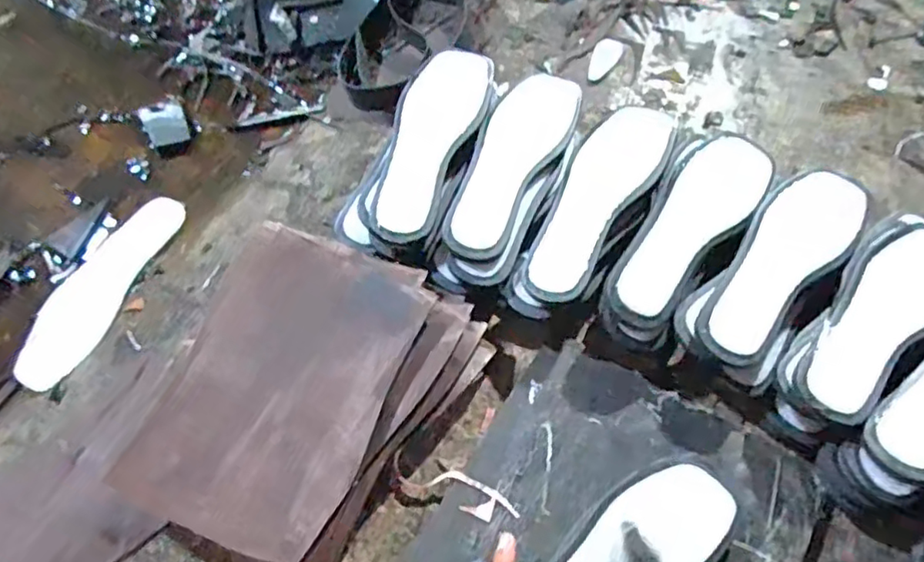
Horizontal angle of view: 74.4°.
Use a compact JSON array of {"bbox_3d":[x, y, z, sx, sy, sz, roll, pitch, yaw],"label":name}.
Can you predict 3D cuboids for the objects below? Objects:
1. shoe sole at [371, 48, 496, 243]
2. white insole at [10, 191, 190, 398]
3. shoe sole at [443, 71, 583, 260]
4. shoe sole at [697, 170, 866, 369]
[{"bbox_3d":[-0.033,-0.140,0.603,0.077,0.020,0.219,18,66,8],"label":"shoe sole"},{"bbox_3d":[-0.395,0.004,0.666,0.079,0.009,0.239,23,67,10],"label":"white insole"},{"bbox_3d":[0.051,-0.119,0.598,0.078,0.015,0.221,21,66,9],"label":"shoe sole"},{"bbox_3d":[0.287,-0.019,0.553,0.080,0.013,0.219,40,71,17],"label":"shoe sole"}]

